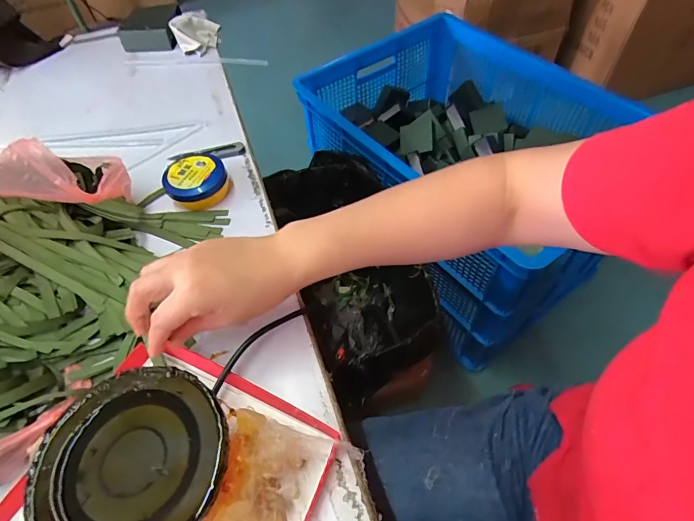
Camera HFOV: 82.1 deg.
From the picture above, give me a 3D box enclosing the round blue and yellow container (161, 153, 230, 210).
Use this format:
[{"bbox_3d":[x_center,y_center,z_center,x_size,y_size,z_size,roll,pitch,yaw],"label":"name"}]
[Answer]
[{"bbox_3d":[-0.180,-0.093,0.480,0.070,0.037,0.055,-28,58,-16],"label":"round blue and yellow container"}]

